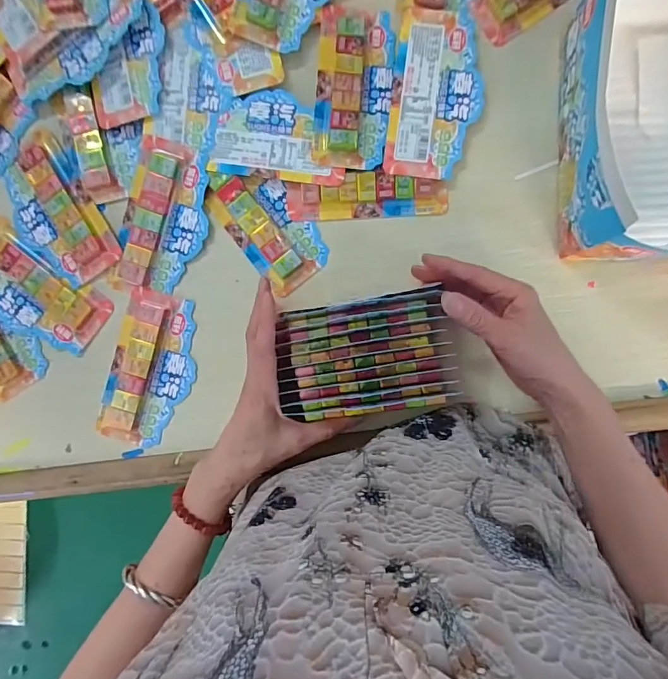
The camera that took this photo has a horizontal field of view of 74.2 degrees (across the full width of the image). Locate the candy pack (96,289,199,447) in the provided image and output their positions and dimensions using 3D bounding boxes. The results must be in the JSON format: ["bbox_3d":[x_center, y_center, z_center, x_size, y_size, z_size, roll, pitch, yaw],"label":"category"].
[{"bbox_3d":[-0.173,0.029,0.416,0.077,0.010,0.142,16,95,1],"label":"candy pack"}]

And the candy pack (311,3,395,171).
[{"bbox_3d":[0.018,-0.226,0.391,0.067,0.012,0.141,4,95,2],"label":"candy pack"}]

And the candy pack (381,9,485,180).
[{"bbox_3d":[0.092,-0.217,0.393,0.078,0.007,0.143,7,95,2],"label":"candy pack"}]

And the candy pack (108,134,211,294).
[{"bbox_3d":[-0.158,-0.110,0.408,0.077,0.010,0.138,15,95,1],"label":"candy pack"}]

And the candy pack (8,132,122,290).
[{"bbox_3d":[-0.266,-0.119,0.417,0.072,0.012,0.140,-32,93,4],"label":"candy pack"}]

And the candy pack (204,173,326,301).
[{"bbox_3d":[-0.061,-0.106,0.409,0.065,0.013,0.122,-34,93,4],"label":"candy pack"}]

